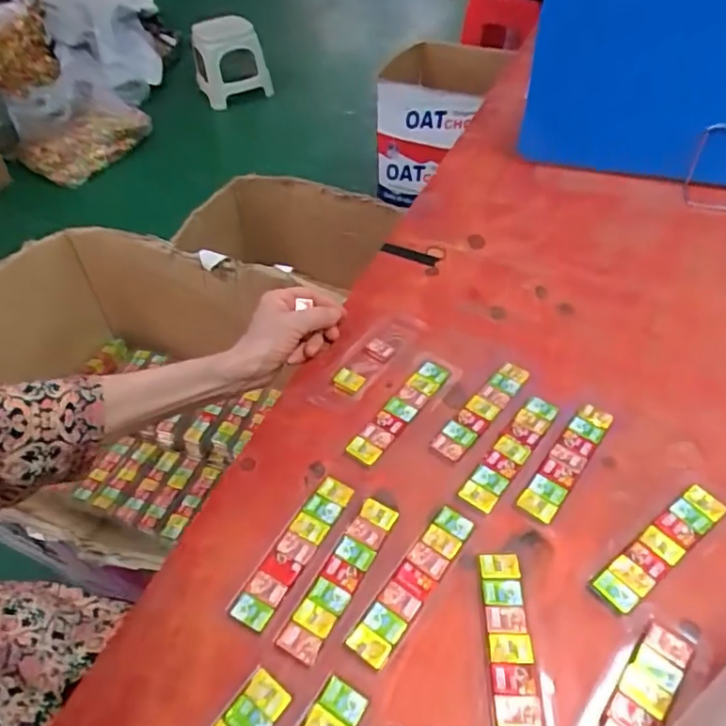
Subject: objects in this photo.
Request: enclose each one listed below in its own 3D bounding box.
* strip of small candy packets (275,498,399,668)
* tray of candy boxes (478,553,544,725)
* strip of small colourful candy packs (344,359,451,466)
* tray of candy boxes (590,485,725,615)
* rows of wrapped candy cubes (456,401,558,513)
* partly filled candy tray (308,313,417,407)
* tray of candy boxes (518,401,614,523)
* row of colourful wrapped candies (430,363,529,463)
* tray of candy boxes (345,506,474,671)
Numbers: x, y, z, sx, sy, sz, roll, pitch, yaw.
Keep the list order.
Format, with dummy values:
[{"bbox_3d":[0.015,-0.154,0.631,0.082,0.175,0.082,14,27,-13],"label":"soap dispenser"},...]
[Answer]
[{"bbox_3d":[-0.015,0.143,0.385,0.027,0.004,0.118,22,52,21],"label":"strip of small candy packets"},{"bbox_3d":[0.090,0.175,0.347,0.027,0.004,0.118,0,47,3],"label":"tray of candy boxes"},{"bbox_3d":[0.032,0.039,0.477,0.026,0.005,0.118,30,55,27],"label":"strip of small colourful candy packs"},{"bbox_3d":[0.204,0.127,0.387,0.118,0.006,0.027,-30,53,-23],"label":"tray of candy boxes"},{"bbox_3d":[0.117,0.069,0.445,0.025,0.004,0.117,30,55,27],"label":"rows of wrapped candy cubes"},{"bbox_3d":[0.005,-0.007,0.527,0.040,0.006,0.143,26,54,24],"label":"partly filled candy tray"},{"bbox_3d":[0.160,0.074,0.440,0.026,0.004,0.118,31,56,27],"label":"tray of candy boxes"},{"bbox_3d":[0.100,0.038,0.473,0.025,0.004,0.115,32,56,28],"label":"row of colourful wrapped candies"},{"bbox_3d":[0.035,0.146,0.378,0.026,0.004,0.115,28,54,26],"label":"tray of candy boxes"}]

